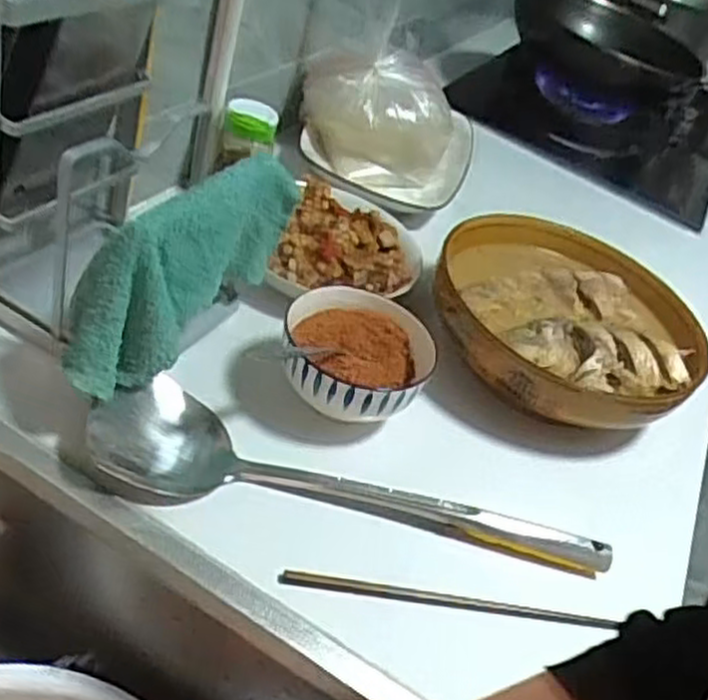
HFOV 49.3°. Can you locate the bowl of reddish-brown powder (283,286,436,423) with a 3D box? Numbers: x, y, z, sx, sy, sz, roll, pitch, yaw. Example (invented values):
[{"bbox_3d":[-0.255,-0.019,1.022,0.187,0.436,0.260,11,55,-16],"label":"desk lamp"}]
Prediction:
[{"bbox_3d":[0.005,0.000,0.586,0.111,0.056,0.116,4,40,-4],"label":"bowl of reddish-brown powder"}]

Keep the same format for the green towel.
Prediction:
[{"bbox_3d":[-0.114,-0.052,0.542,0.044,0.132,0.218,21,42,16],"label":"green towel"}]

